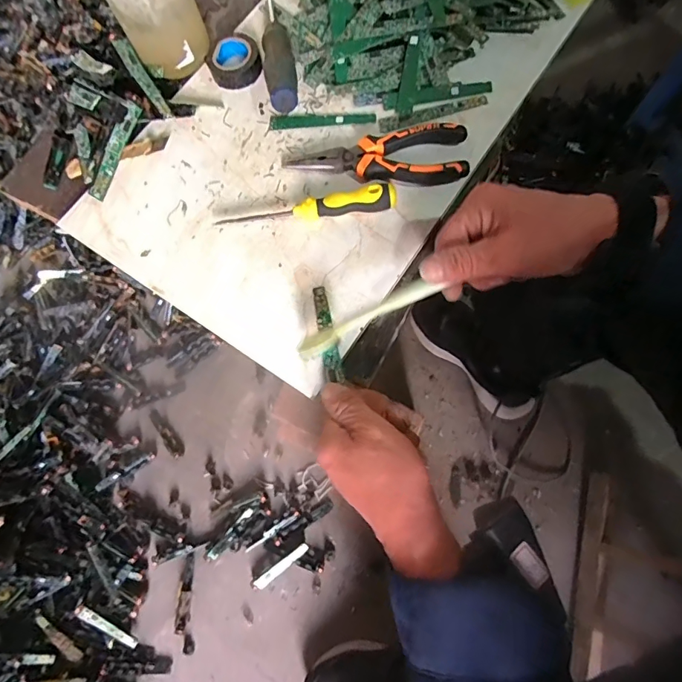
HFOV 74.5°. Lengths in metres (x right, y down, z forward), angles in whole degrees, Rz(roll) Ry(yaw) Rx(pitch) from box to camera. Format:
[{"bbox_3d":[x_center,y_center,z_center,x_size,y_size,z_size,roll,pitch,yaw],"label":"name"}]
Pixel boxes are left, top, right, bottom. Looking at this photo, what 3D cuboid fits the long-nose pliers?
[{"bbox_3d":[0.031,-0.165,0.401,0.156,0.021,0.054,-1,71,6],"label":"long-nose pliers"}]

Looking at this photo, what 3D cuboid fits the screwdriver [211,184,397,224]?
[{"bbox_3d":[-0.029,-0.112,0.380,0.150,0.027,0.018,-8,70,3],"label":"screwdriver"}]

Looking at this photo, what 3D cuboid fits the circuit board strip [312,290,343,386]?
[{"bbox_3d":[-0.012,-0.007,0.356,0.013,0.006,0.079,-11,70,-1],"label":"circuit board strip"}]

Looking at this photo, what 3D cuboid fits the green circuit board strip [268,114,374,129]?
[{"bbox_3d":[-0.017,-0.204,0.415,0.097,0.005,0.013,-2,71,5],"label":"green circuit board strip"}]

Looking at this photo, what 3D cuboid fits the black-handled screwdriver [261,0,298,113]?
[{"bbox_3d":[-0.067,-0.303,0.431,0.026,0.027,0.201,-12,70,2],"label":"black-handled screwdriver"}]

